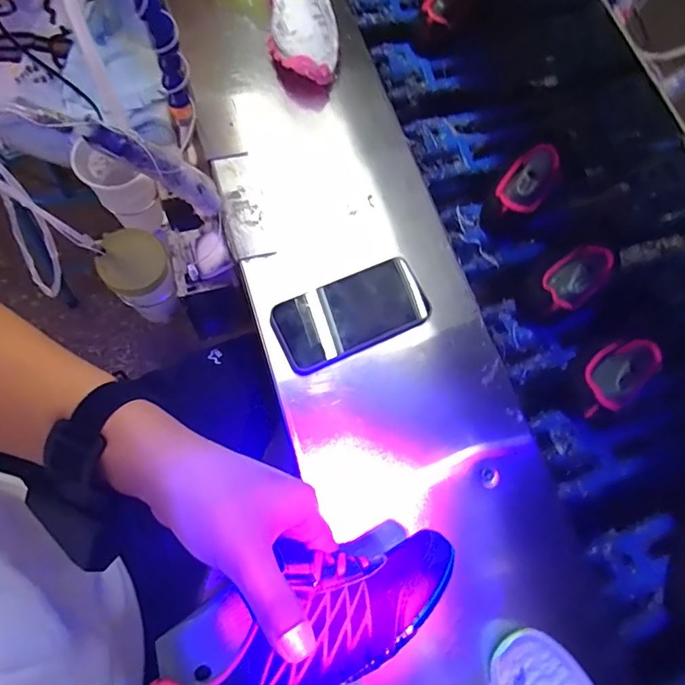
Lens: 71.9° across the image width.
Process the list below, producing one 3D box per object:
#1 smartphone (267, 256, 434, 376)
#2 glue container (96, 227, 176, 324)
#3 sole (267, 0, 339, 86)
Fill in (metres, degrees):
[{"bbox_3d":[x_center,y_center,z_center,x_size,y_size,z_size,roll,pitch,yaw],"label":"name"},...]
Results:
[{"bbox_3d":[0.011,-0.030,0.499,0.161,0.017,0.079,-24,82,-12],"label":"smartphone"},{"bbox_3d":[-0.235,-0.076,0.579,0.066,0.138,0.066,-6,72,-4],"label":"glue container"},{"bbox_3d":[-0.056,-0.442,0.617,0.086,0.039,0.251,-6,72,-4],"label":"sole"}]

